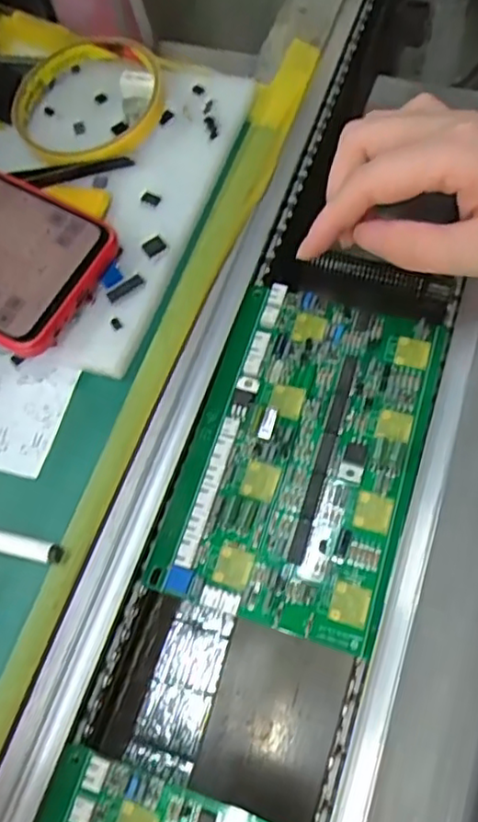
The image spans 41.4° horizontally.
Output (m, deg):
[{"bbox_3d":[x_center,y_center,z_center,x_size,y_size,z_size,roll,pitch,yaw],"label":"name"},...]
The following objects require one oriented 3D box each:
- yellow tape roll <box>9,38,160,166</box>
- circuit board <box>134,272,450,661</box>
[{"bbox_3d":[-0.084,-0.168,0.338,0.078,0.016,0.077,-1,66,3],"label":"yellow tape roll"},{"bbox_3d":[0.029,0.017,0.283,0.097,0.012,0.152,16,68,10],"label":"circuit board"}]

